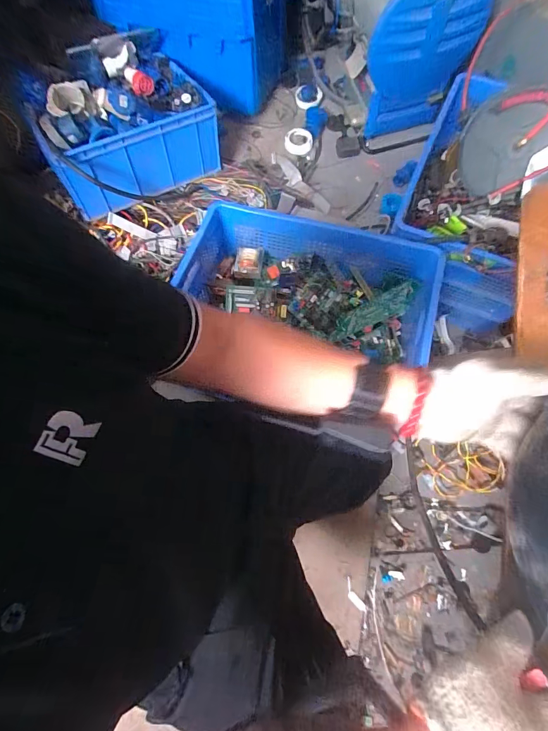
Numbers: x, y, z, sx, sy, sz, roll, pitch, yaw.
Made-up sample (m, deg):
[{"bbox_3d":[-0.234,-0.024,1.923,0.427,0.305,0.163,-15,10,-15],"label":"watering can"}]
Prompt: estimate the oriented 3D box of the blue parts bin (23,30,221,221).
[{"bbox_3d":[-0.454,-0.770,1.155,0.477,0.272,0.428,-28,73,-6],"label":"blue parts bin"}]

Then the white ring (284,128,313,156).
[{"bbox_3d":[0.094,-0.861,1.387,0.105,0.023,0.112,-1,72,2],"label":"white ring"}]

